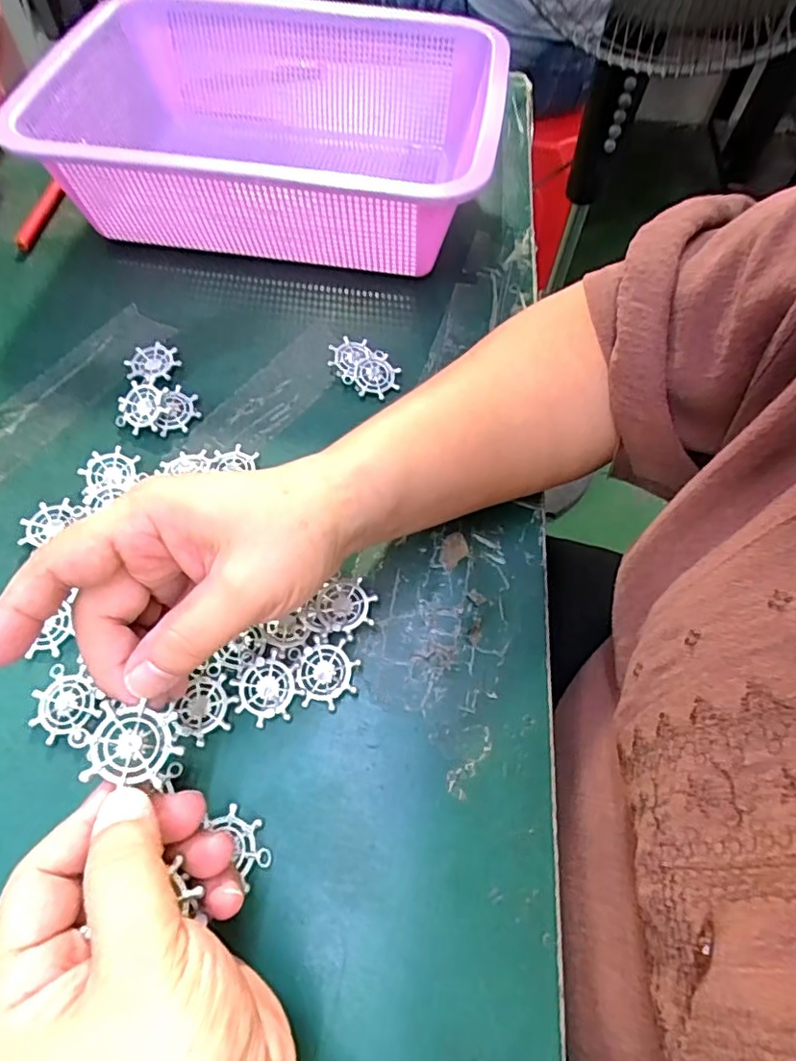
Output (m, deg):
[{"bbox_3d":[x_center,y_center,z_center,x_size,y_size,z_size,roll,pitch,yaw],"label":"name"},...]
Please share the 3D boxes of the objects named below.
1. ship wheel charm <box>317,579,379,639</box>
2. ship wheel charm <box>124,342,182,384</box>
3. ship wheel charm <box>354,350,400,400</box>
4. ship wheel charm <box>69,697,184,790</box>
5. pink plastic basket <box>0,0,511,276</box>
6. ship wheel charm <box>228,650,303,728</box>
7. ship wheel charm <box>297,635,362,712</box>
[{"bbox_3d":[-0.025,0.036,0.280,0.027,0.004,0.027,-1,65,2],"label":"ship wheel charm"},{"bbox_3d":[-0.153,-0.105,0.363,0.032,0.005,0.031,0,61,0],"label":"ship wheel charm"},{"bbox_3d":[-0.012,-0.097,0.359,0.026,0.006,0.031,4,61,2],"label":"ship wheel charm"},{"bbox_3d":[-0.092,0.075,0.199,0.032,0.004,0.025,0,68,-30],"label":"ship wheel charm"},{"bbox_3d":[-0.087,-0.280,0.417,0.277,0.088,0.218,9,62,5],"label":"pink plastic basket"},{"bbox_3d":[-0.060,0.073,0.264,0.027,0.004,0.028,-32,66,-16],"label":"ship wheel charm"},{"bbox_3d":[-0.032,0.066,0.269,0.026,0.007,0.031,8,61,4],"label":"ship wheel charm"}]

